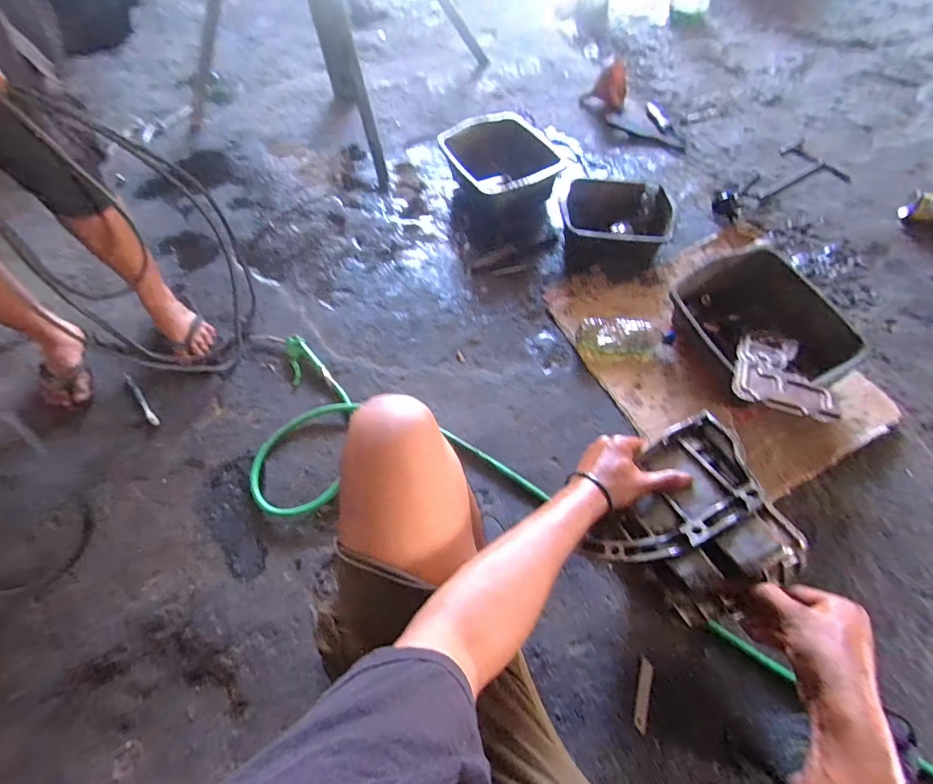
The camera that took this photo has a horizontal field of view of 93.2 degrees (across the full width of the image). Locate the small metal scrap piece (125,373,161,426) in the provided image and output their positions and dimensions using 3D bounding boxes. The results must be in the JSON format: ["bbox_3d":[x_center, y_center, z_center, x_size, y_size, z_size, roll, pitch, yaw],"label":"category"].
[{"bbox_3d":[-0.753,0.018,1.019,0.020,0.007,0.171,-40,68,-18],"label":"small metal scrap piece"}]

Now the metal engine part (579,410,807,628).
[{"bbox_3d":[0.257,0.154,0.516,0.199,0.084,0.198,-25,64,-11],"label":"metal engine part"}]

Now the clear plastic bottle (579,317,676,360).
[{"bbox_3d":[0.367,-0.122,1.026,0.213,0.054,0.082,13,63,9],"label":"clear plastic bottle"}]

